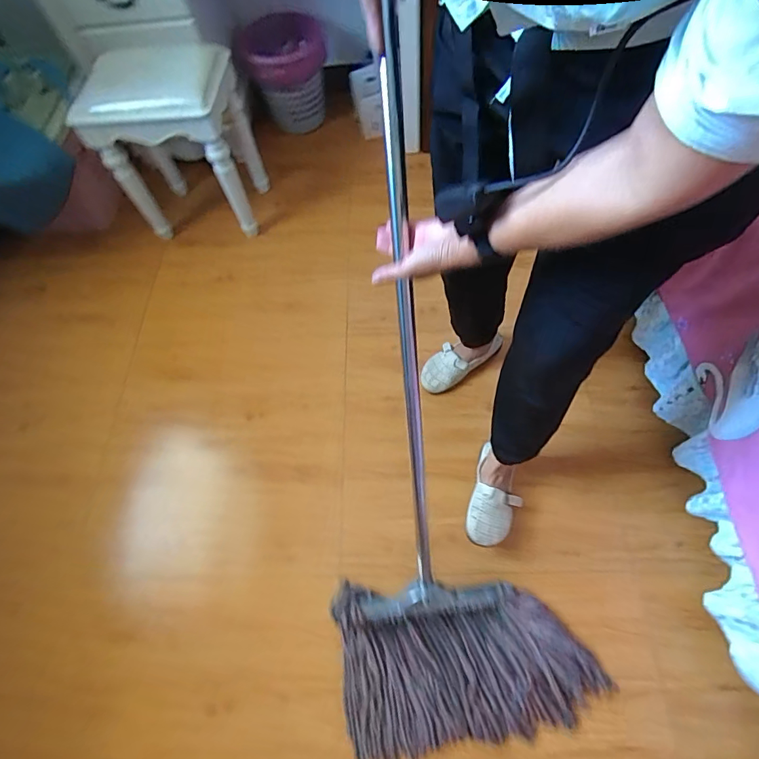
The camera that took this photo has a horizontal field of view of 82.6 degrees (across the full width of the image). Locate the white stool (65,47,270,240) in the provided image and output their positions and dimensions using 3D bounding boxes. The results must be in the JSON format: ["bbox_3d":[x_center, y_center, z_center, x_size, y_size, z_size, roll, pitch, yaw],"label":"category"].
[{"bbox_3d":[-0.576,-0.658,1.252,0.380,0.439,0.347,-5,63,3],"label":"white stool"}]

